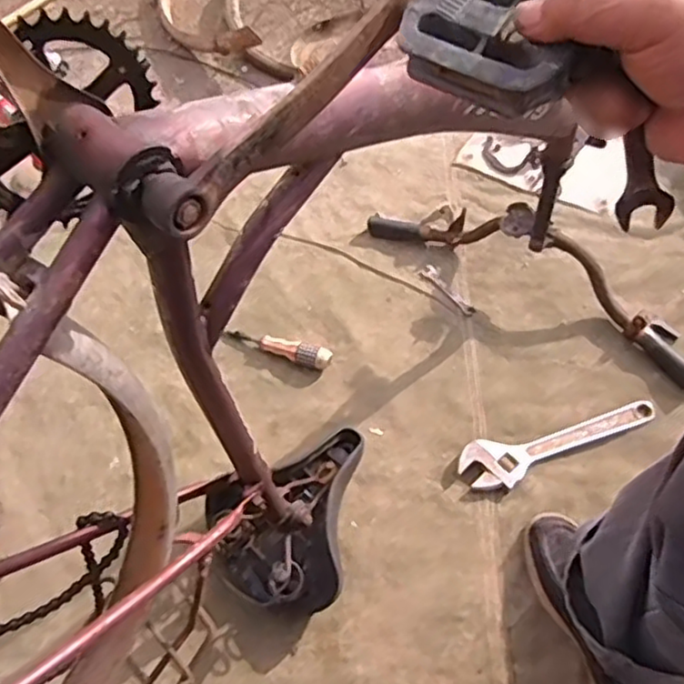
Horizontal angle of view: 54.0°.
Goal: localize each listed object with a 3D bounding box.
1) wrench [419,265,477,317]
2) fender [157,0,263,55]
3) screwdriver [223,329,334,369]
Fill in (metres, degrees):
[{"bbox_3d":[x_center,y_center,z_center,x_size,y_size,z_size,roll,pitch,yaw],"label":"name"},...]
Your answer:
[{"bbox_3d":[0.172,-0.081,1.096,0.026,0.007,0.119,-31,61,-17],"label":"wrench"},{"bbox_3d":[-0.353,-0.804,1.555,0.153,0.091,0.568,-21,59,-11],"label":"fender"},{"bbox_3d":[-0.100,0.006,1.028,0.169,0.031,0.034,15,59,11],"label":"screwdriver"}]

